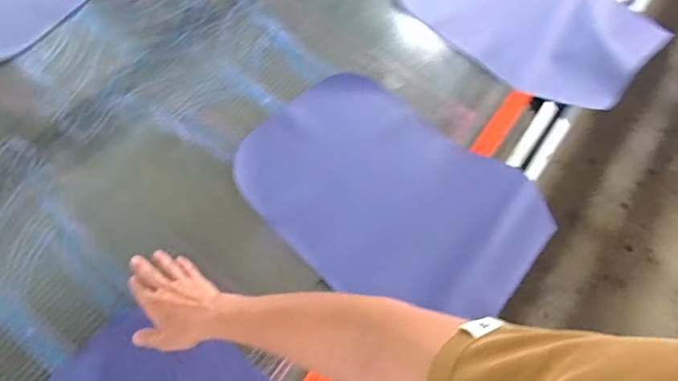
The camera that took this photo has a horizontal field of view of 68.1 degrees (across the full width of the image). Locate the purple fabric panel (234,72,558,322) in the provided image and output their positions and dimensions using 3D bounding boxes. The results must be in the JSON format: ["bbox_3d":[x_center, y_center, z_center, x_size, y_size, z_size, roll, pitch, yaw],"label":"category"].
[{"bbox_3d":[0.073,0.008,0.798,0.465,0.032,0.305,39,73,17],"label":"purple fabric panel"}]

